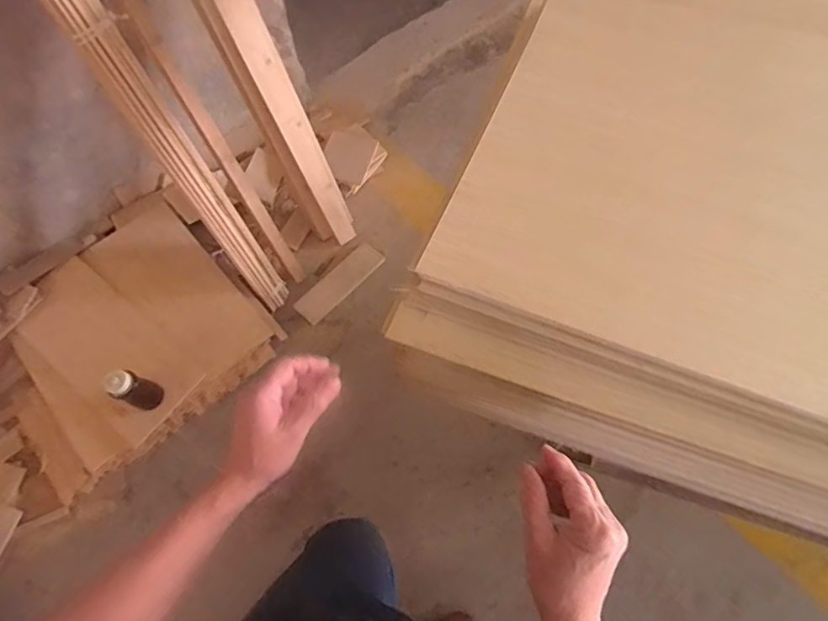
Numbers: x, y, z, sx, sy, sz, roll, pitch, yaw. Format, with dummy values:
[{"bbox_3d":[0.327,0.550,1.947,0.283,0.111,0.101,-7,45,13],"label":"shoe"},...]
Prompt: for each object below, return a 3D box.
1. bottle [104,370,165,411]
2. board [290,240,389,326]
[{"bbox_3d":[-0.751,0.215,1.417,0.071,0.181,0.078,-2,63,3],"label":"bottle"},{"bbox_3d":[-0.243,-0.092,1.726,0.110,0.025,0.321,40,72,21],"label":"board"}]

